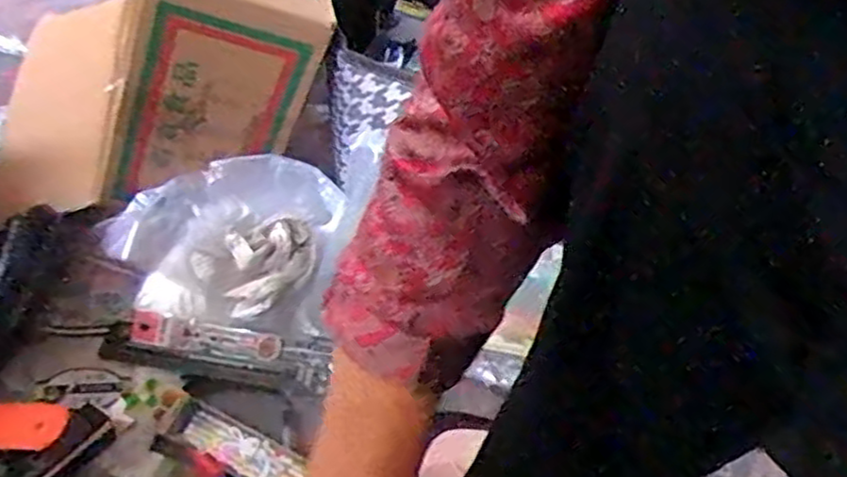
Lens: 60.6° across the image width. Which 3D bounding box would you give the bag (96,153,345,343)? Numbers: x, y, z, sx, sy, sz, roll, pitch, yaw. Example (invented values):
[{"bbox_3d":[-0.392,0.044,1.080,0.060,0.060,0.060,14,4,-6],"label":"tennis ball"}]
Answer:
[{"bbox_3d":[-0.155,0.002,0.554,0.172,0.070,0.124,6,48,2],"label":"bag"}]

